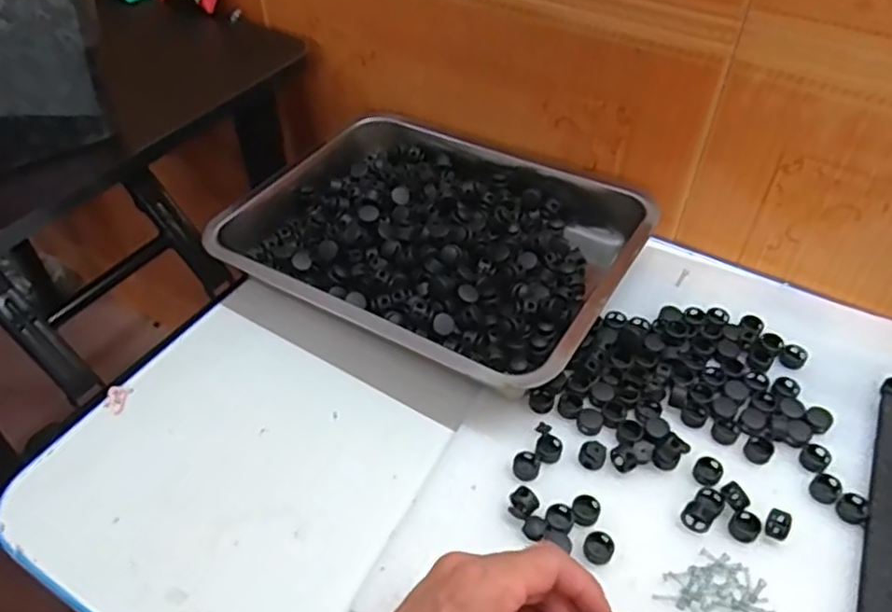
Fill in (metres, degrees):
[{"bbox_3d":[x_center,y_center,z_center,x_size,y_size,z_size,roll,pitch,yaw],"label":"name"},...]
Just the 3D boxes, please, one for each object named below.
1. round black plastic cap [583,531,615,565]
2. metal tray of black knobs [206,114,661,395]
[{"bbox_3d":[0.090,0.141,0.404,0.016,0.005,0.018,33,54,27],"label":"round black plastic cap"},{"bbox_3d":[-0.003,-0.067,0.577,0.315,0.049,0.263,27,52,23],"label":"metal tray of black knobs"}]

